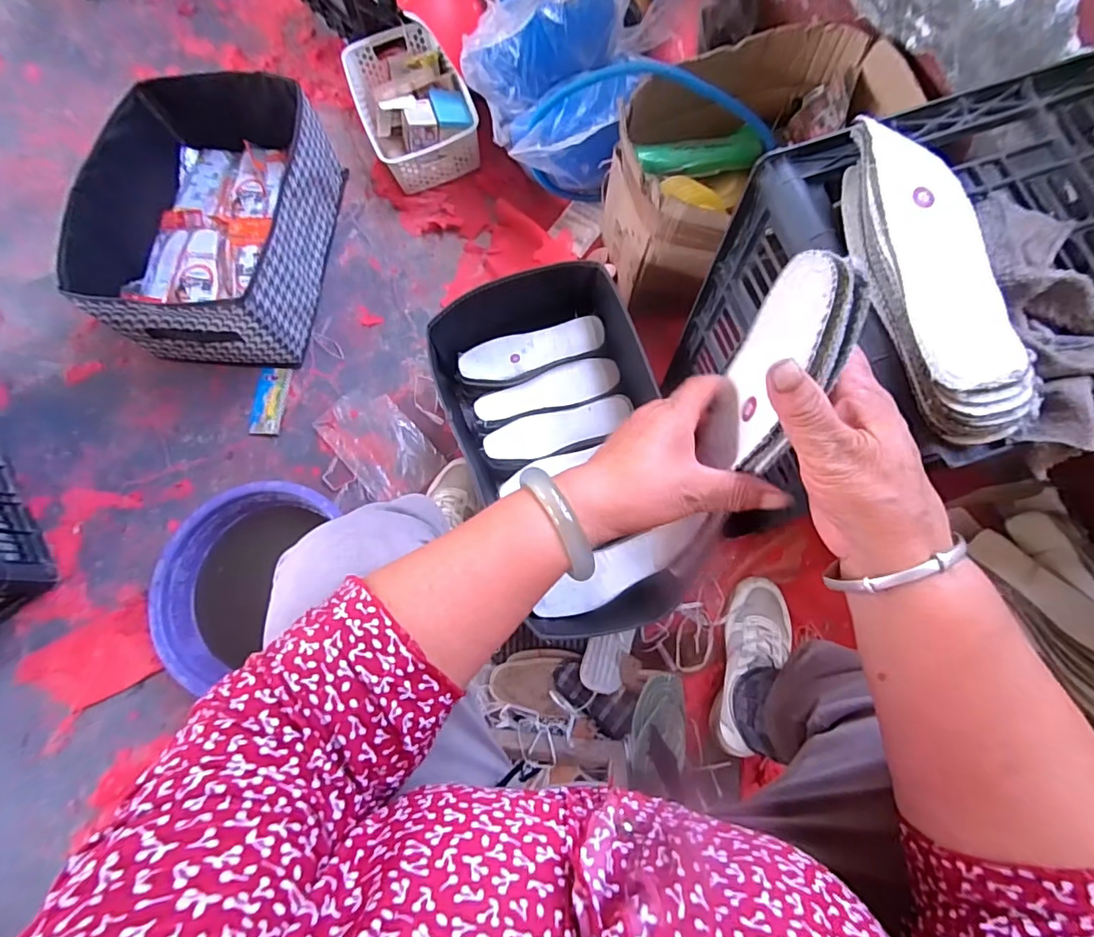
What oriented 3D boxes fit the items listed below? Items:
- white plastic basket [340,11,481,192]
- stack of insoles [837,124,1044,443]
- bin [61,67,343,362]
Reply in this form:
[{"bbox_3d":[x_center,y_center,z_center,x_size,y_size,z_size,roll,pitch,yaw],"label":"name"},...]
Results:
[{"bbox_3d":[-0.256,-0.698,0.972,0.200,0.098,0.312,-21,76,-3],"label":"white plastic basket"},{"bbox_3d":[0.258,-0.132,0.343,0.066,0.041,0.233,-8,76,0],"label":"stack of insoles"},{"bbox_3d":[-0.557,-0.418,0.874,0.325,0.188,0.443,2,76,2],"label":"bin"}]

